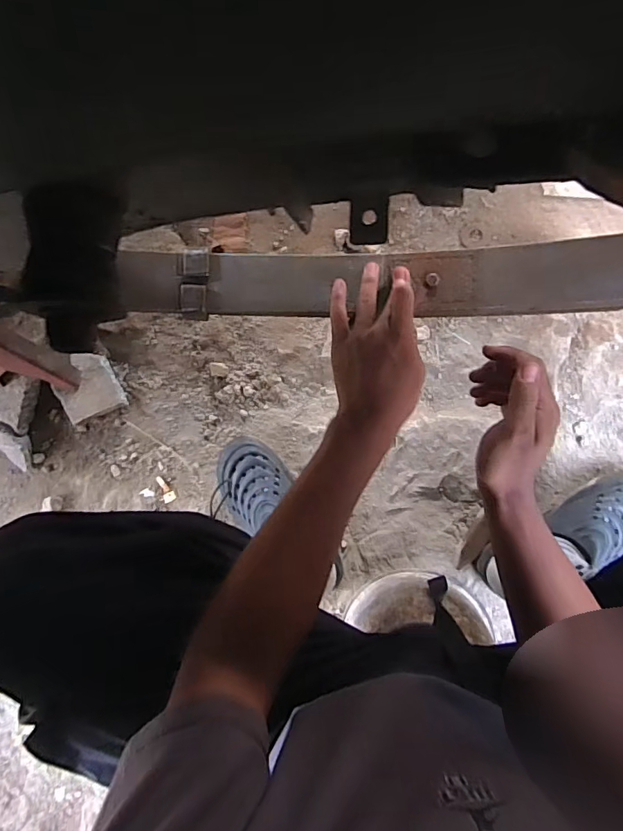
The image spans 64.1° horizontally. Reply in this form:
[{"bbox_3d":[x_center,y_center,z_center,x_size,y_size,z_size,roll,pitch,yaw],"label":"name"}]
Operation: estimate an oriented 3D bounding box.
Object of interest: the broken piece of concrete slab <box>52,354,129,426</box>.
[{"bbox_3d":[-0.377,-0.048,0.843,0.101,0.037,0.108,-25,86,8],"label":"broken piece of concrete slab"}]

